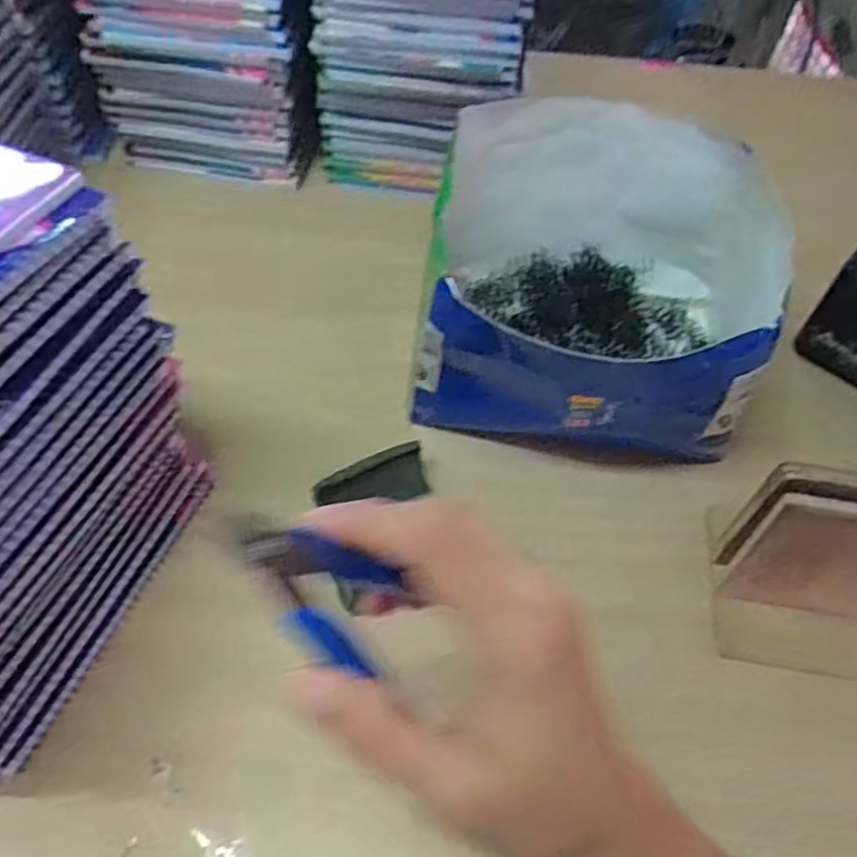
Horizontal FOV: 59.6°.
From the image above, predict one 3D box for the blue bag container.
[{"bbox_3d":[0.113,-0.094,0.492,0.226,0.119,0.223,8,55,3],"label":"blue bag container"}]

